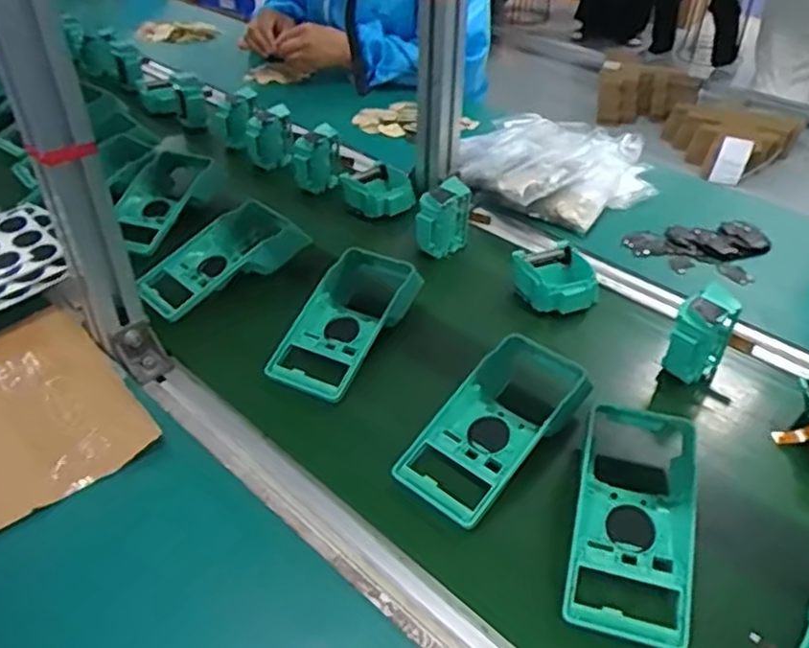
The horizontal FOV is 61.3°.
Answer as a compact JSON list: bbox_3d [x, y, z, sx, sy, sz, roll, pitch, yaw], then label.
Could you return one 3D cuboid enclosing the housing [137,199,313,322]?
[{"bbox_3d":[-0.201,-0.069,0.745,0.189,0.051,0.099,-27,52,-30],"label":"housing"}]

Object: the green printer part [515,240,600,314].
[{"bbox_3d":[0.165,-0.048,0.738,0.086,0.040,0.090,-17,47,-22],"label":"green printer part"}]

